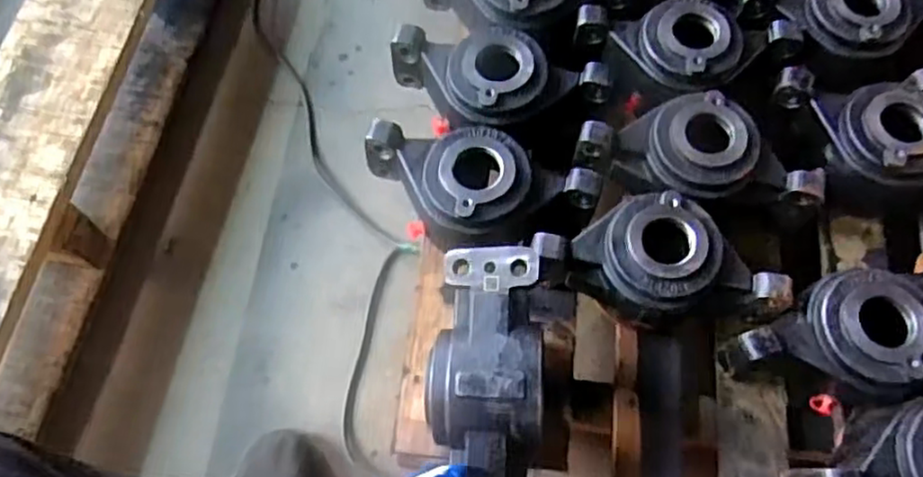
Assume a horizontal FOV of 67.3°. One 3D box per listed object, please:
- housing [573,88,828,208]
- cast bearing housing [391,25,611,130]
[{"bbox_3d":[0.225,-0.083,0.671,0.223,0.058,0.105,2,67,0],"label":"housing"},{"bbox_3d":[0.036,-0.153,0.709,0.224,0.075,0.111,3,68,4],"label":"cast bearing housing"}]

